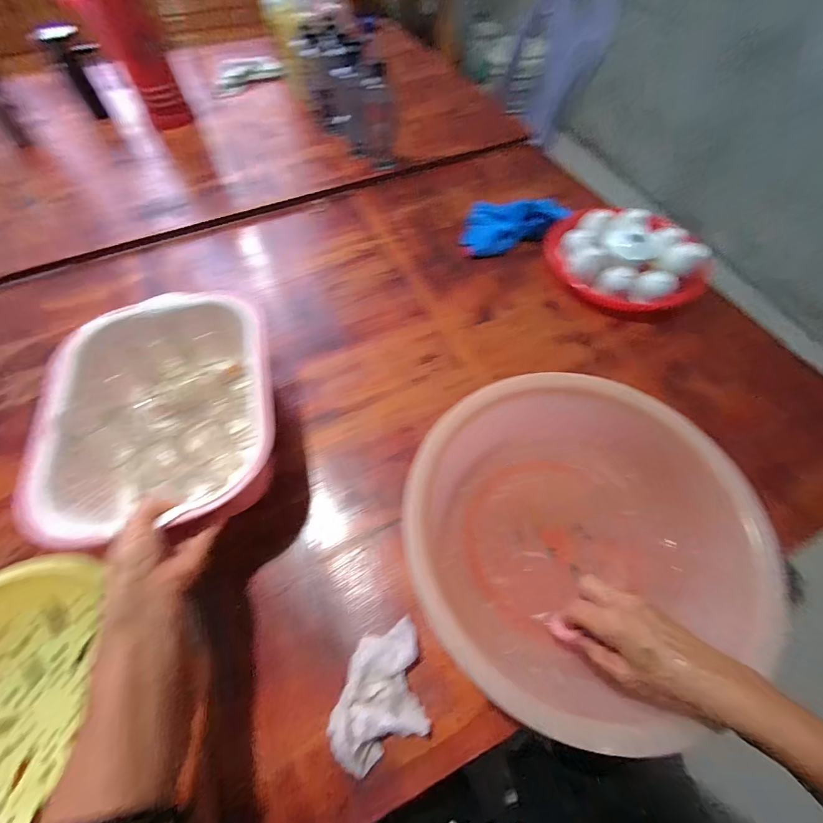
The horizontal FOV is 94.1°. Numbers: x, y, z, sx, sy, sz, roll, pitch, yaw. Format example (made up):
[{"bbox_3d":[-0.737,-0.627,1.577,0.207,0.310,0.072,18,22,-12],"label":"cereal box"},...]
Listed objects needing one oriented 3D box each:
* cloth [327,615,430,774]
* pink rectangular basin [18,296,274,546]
[{"bbox_3d":[-0.032,0.273,0.369,0.089,0.026,0.107,-10,60,-5],"label":"cloth"},{"bbox_3d":[-0.278,0.012,0.456,0.238,0.118,0.273,-15,61,-8],"label":"pink rectangular basin"}]

